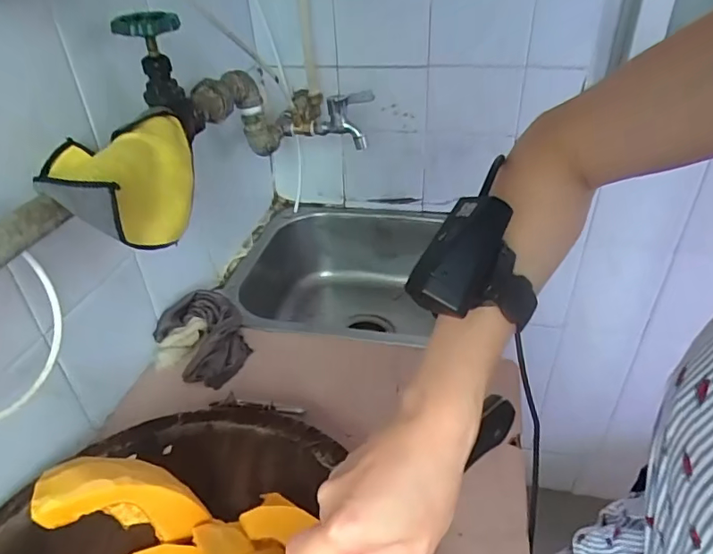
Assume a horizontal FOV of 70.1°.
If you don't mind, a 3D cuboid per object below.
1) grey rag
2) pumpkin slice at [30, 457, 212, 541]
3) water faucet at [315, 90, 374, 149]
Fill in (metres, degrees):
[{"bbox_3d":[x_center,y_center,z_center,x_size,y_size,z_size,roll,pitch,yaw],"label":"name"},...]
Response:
[{"bbox_3d":[-0.186,0.074,0.642,0.101,0.055,0.119,-26,40,-31],"label":"grey rag"},{"bbox_3d":[-0.157,0.158,0.360,0.048,0.127,0.038,-47,43,1],"label":"pumpkin slice"},{"bbox_3d":[-0.018,-0.227,0.735,0.081,0.080,0.045,-5,34,-3],"label":"water faucet"}]

